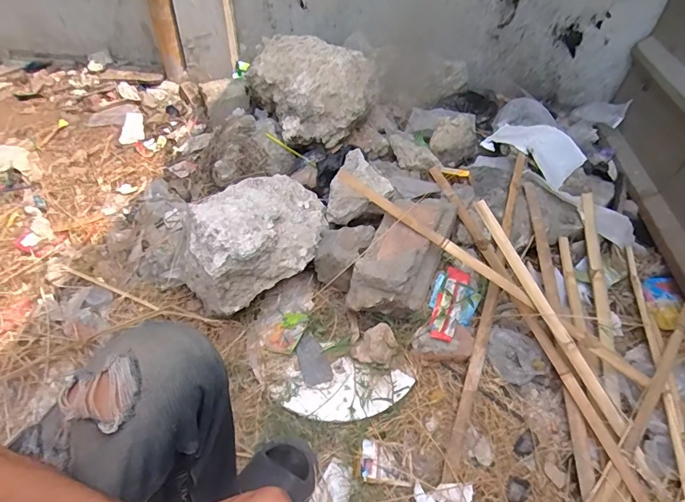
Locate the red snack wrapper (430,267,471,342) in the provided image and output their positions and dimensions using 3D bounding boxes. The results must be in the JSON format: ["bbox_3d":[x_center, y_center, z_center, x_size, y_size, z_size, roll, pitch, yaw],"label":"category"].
[{"bbox_3d":[0.238,0.120,0.957,0.055,0.020,0.196,19,50,14],"label":"red snack wrapper"}]

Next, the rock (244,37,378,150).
[{"bbox_3d":[-0.085,-0.472,1.246,0.283,0.210,0.367,-23,53,-22],"label":"rock"}]

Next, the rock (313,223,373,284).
[{"bbox_3d":[0.001,-0.002,0.978,0.104,0.077,0.149,24,51,18],"label":"rock"}]

